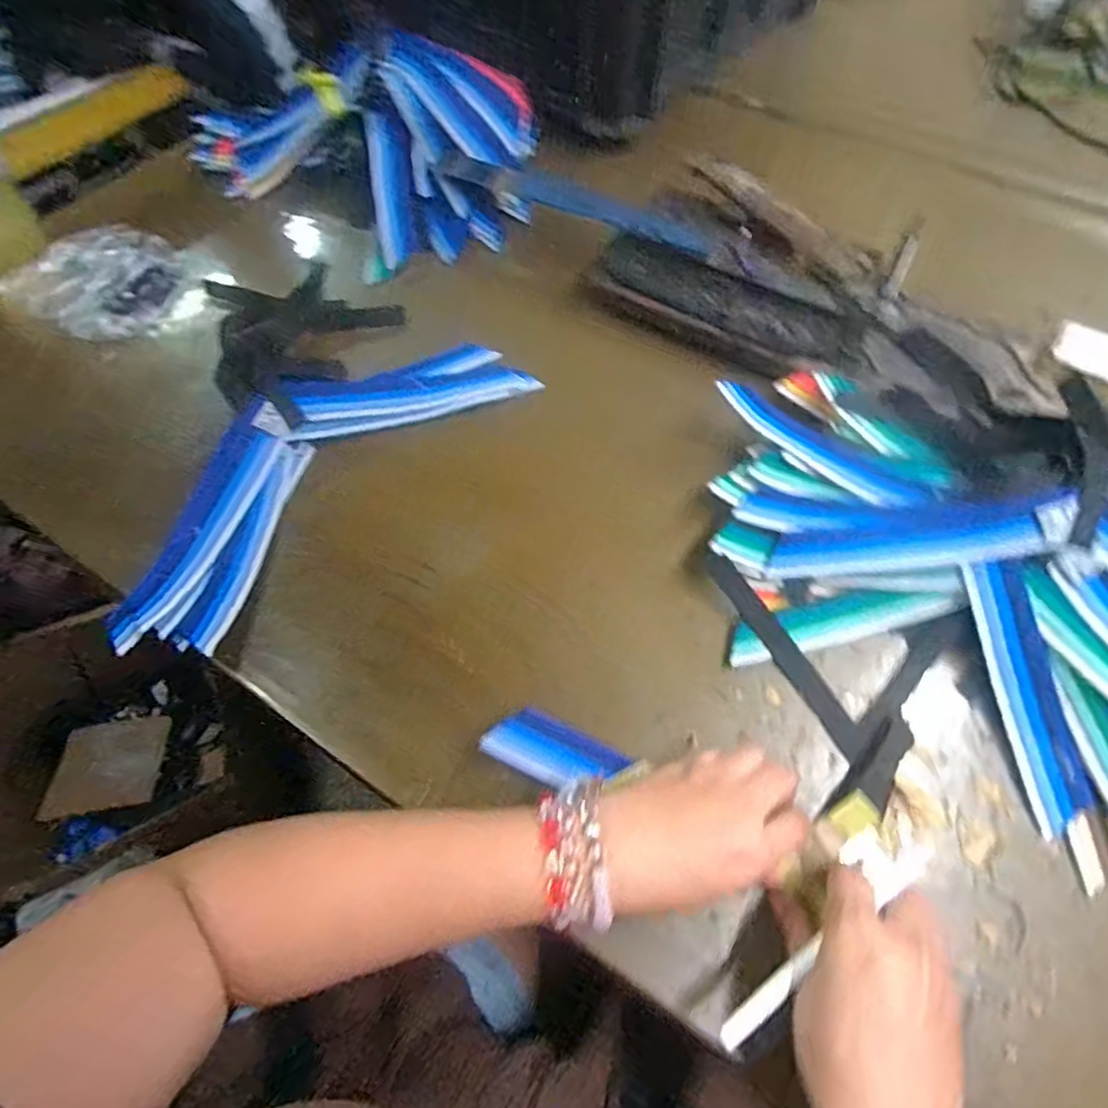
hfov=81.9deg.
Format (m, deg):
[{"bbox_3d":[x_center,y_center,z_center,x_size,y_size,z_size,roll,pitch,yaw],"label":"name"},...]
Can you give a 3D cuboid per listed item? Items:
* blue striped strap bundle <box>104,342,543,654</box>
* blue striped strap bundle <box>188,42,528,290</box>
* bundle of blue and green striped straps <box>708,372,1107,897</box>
[{"bbox_3d":[-0.181,-0.074,0.501,0.129,0.032,0.361,40,67,20],"label":"blue striped strap bundle"},{"bbox_3d":[-0.191,-0.446,0.671,0.324,0.119,0.250,40,67,20],"label":"blue striped strap bundle"},{"bbox_3d":[0.291,0.029,0.413,0.439,0.082,0.242,36,66,19],"label":"bundle of blue and green striped straps"}]

